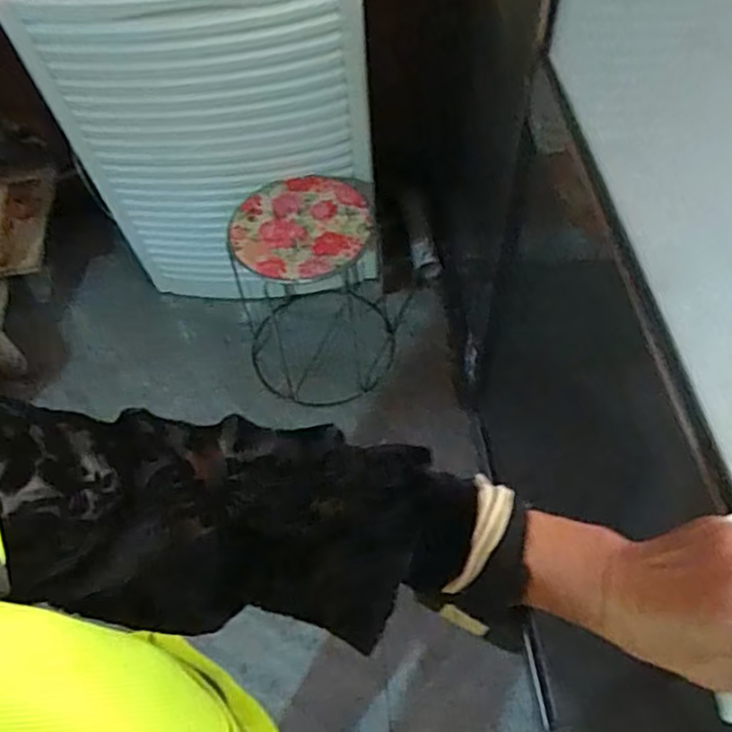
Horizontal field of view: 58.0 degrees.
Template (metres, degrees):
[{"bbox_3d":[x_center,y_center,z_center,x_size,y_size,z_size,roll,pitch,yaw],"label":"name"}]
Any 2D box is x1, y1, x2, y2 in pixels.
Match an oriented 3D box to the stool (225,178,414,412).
[{"bbox_3d":[-0.089,-0.160,1.535,0.377,0.535,0.300,-11,58,-4],"label":"stool"}]

